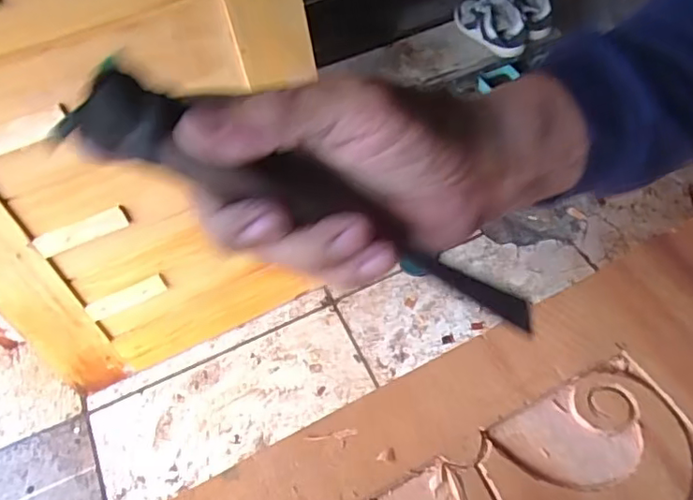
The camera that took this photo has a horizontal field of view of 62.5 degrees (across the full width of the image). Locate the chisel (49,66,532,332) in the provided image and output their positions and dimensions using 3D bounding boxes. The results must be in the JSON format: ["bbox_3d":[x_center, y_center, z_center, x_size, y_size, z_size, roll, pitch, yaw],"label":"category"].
[{"bbox_3d":[0.000,-0.018,0.242,0.218,0.032,0.031,23,54,-23],"label":"chisel"}]

